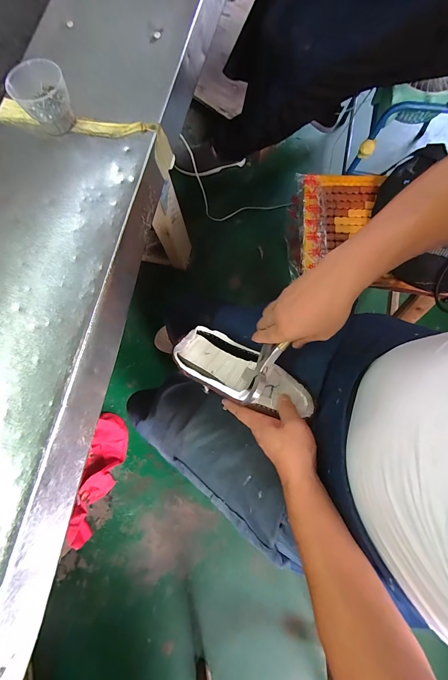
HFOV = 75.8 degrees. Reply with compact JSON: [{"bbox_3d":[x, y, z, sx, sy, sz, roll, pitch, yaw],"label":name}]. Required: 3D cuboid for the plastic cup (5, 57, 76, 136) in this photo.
[{"bbox_3d":[-0.219,-0.295,0.356,0.061,0.054,0.050,-32,80,-5],"label":"plastic cup"}]

